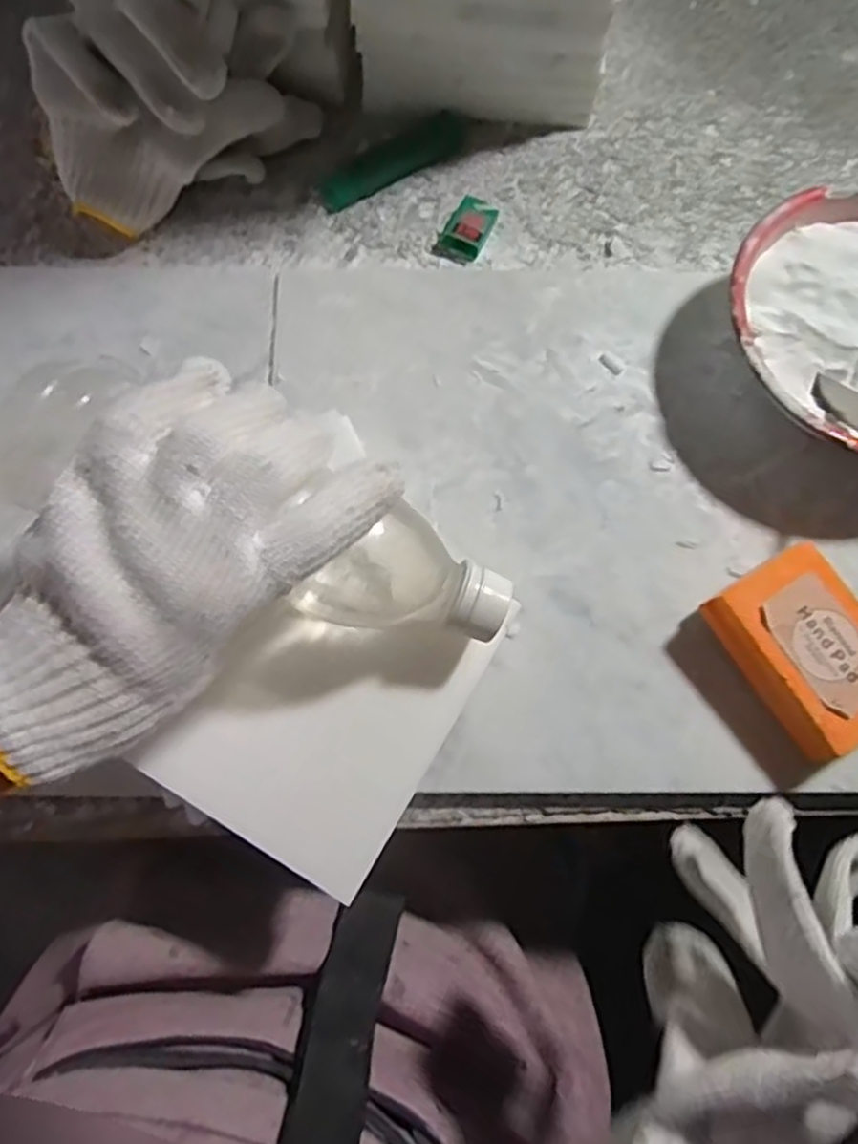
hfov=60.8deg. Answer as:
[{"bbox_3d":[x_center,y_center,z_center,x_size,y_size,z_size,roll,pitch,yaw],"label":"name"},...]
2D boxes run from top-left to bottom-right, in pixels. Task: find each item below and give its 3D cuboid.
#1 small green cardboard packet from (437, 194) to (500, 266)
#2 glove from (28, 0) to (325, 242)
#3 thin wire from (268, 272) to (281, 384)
[{"bbox_3d":[0.026,-0.217,0.459,0.026,0.013,0.040,30,74,8],"label":"small green cardboard packet"},{"bbox_3d":[-0.151,-0.285,0.428,0.163,0.106,0.079,-34,76,-12],"label":"glove"},{"bbox_3d":[-0.092,-0.145,0.433,0.004,0.004,0.078,0,72,-2],"label":"thin wire"}]

